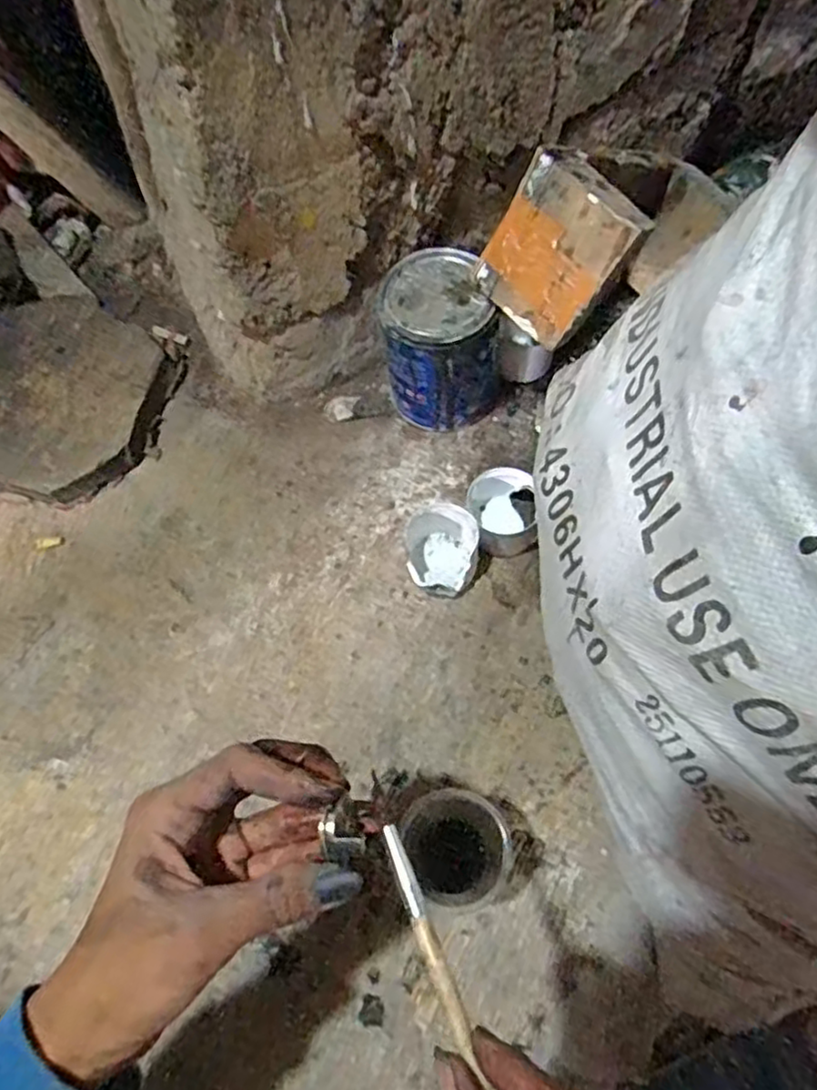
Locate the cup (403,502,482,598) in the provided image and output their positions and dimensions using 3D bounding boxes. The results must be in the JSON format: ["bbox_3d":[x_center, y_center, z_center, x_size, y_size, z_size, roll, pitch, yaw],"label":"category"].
[{"bbox_3d":[0.029,0.000,0.591,0.062,0.045,0.081,-6,62,0],"label":"cup"}]

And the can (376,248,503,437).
[{"bbox_3d":[0.032,-0.182,0.631,0.107,0.137,0.101,3,63,5],"label":"can"}]

